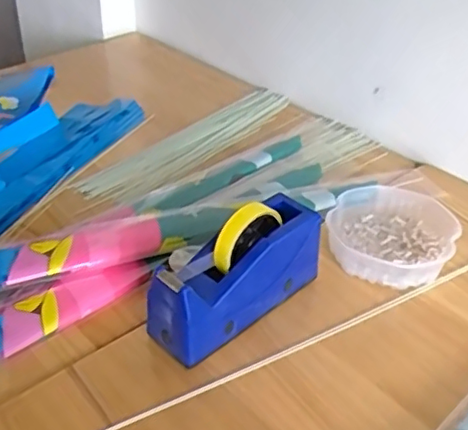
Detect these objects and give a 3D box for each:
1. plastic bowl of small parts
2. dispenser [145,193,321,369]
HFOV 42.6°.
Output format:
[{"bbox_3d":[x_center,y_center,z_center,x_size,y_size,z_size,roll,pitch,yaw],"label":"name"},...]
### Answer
[{"bbox_3d":[0.195,0.022,0.742,0.146,0.046,0.152,1,36,0],"label":"plastic bowl of small parts"},{"bbox_3d":[0.004,0.058,0.633,0.201,0.123,0.077,-26,43,-32],"label":"dispenser"}]

